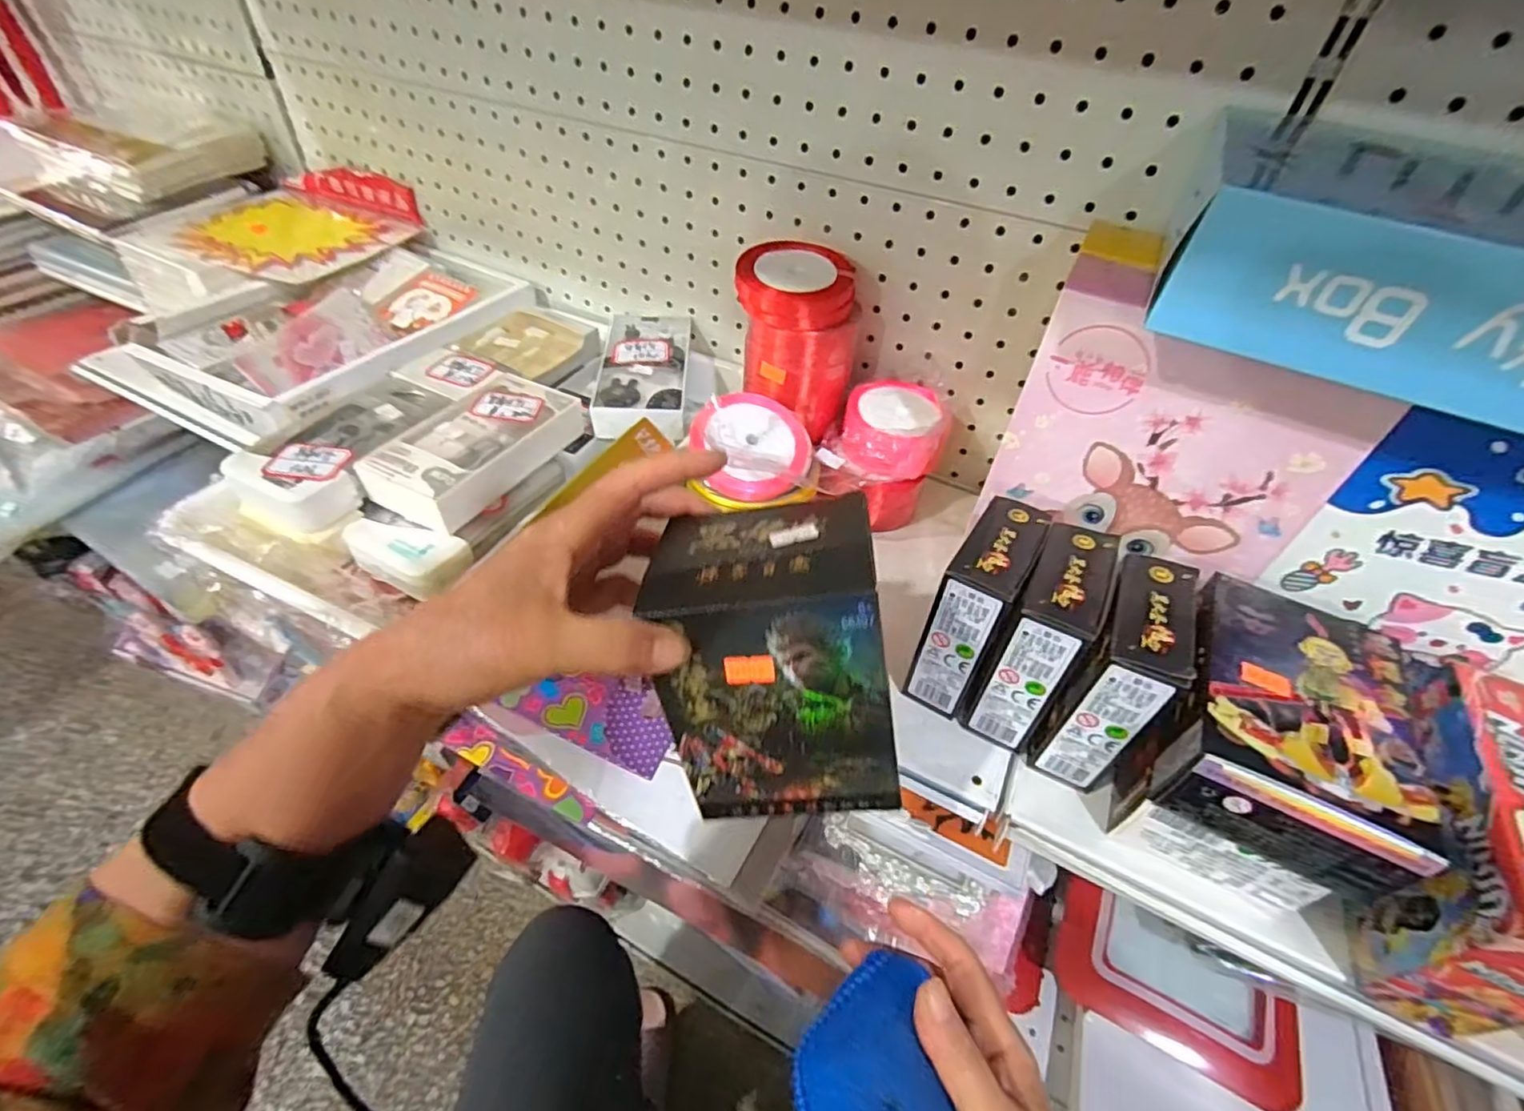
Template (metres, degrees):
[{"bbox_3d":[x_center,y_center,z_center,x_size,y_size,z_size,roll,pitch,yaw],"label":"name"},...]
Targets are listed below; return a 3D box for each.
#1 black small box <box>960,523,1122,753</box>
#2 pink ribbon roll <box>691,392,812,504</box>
[{"bbox_3d":[0.161,0.048,0.371,0.041,0.105,0.079,25,47,18],"label":"black small box"},{"bbox_3d":[-0.004,-0.079,0.460,0.082,0.010,0.088,6,65,-12],"label":"pink ribbon roll"}]

